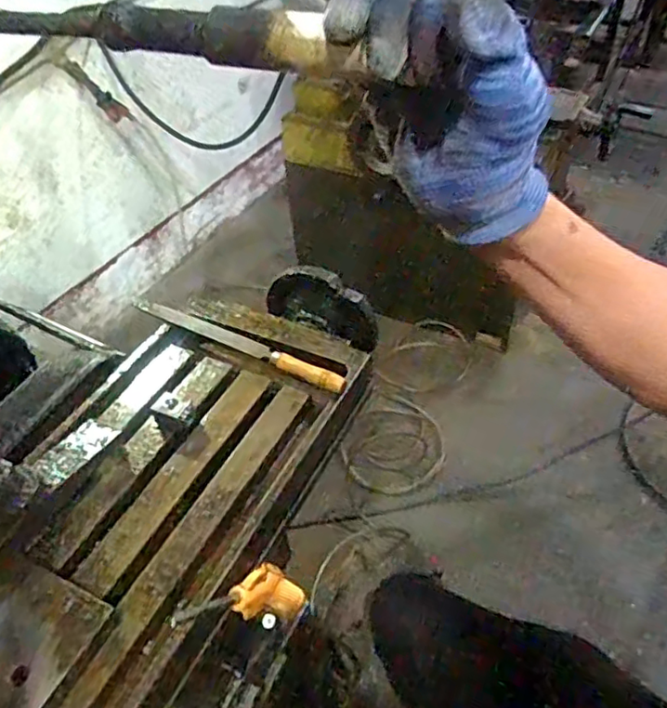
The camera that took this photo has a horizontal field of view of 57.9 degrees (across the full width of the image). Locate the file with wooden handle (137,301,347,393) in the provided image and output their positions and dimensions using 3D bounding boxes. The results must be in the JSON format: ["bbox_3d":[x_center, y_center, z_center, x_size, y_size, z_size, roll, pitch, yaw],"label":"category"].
[{"bbox_3d":[-0.108,-0.014,0.655,0.282,0.027,0.020,23,51,25],"label":"file with wooden handle"}]

